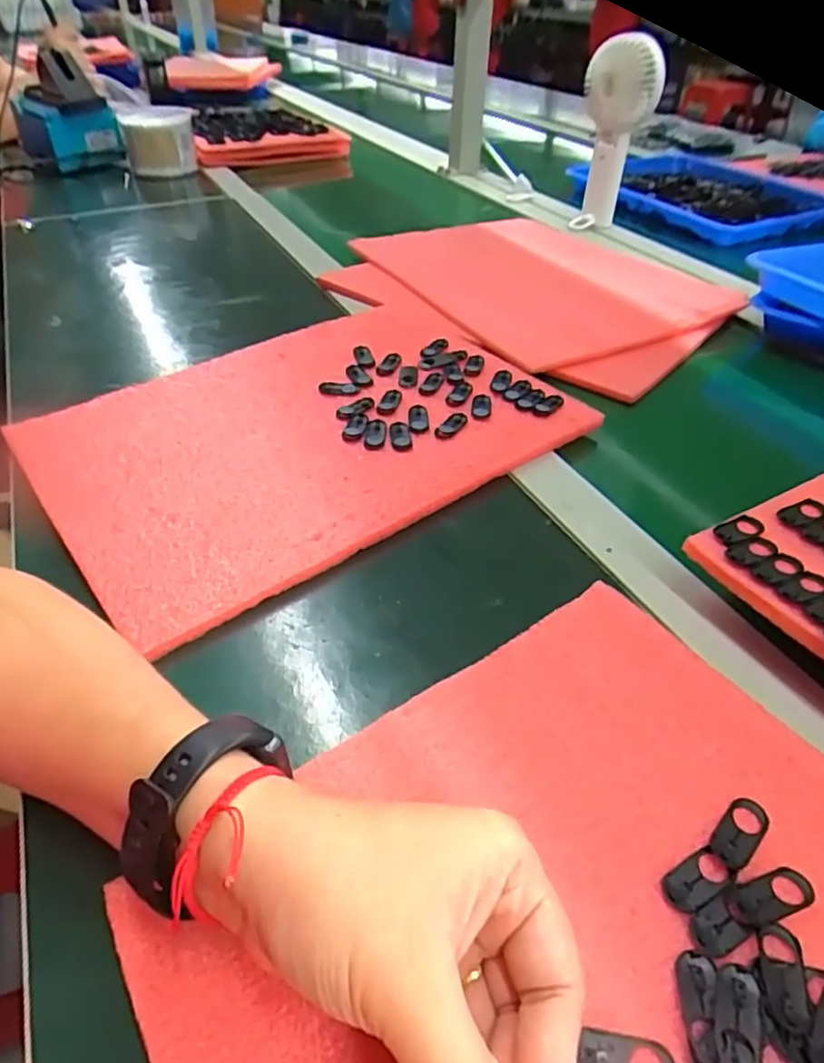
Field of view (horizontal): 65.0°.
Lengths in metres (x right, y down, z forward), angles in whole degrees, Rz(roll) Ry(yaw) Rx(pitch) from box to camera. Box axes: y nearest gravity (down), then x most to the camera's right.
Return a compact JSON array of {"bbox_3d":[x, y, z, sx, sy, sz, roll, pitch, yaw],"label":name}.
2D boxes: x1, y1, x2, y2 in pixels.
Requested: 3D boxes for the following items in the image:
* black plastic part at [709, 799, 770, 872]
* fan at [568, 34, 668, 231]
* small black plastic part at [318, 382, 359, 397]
[{"bbox_3d":[0.125,0.114,0.245,0.030,0.004,0.013,-32,51,-32],"label":"black plastic part"},{"bbox_3d":[0.243,-0.474,0.780,0.084,0.186,0.074,7,42,7],"label":"fan"},{"bbox_3d":[-0.055,-0.109,0.493,0.031,0.004,0.015,6,42,6],"label":"small black plastic part"}]

